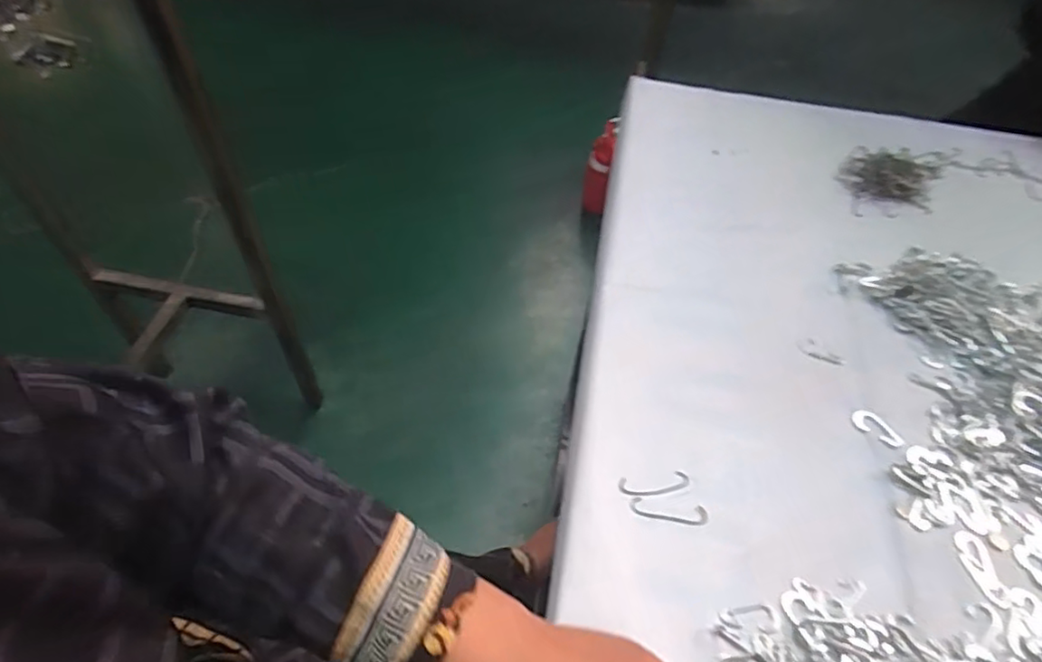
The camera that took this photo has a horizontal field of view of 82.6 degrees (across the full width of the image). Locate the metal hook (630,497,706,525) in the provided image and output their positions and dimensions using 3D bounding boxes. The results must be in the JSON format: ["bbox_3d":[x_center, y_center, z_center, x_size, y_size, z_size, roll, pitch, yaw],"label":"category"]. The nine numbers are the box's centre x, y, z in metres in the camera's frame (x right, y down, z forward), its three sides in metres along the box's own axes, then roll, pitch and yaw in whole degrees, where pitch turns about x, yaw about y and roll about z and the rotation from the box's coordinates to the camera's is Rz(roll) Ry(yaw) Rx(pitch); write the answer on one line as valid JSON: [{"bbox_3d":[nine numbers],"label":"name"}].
[{"bbox_3d":[0.106,0.130,0.425,0.055,0.004,0.015,8,52,1],"label":"metal hook"}]

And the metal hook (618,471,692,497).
[{"bbox_3d":[0.099,0.113,0.437,0.053,0.004,0.016,-5,52,-8],"label":"metal hook"}]

